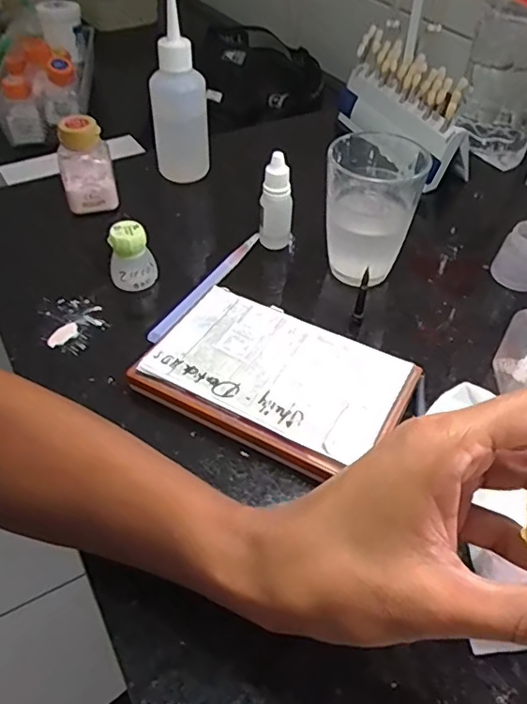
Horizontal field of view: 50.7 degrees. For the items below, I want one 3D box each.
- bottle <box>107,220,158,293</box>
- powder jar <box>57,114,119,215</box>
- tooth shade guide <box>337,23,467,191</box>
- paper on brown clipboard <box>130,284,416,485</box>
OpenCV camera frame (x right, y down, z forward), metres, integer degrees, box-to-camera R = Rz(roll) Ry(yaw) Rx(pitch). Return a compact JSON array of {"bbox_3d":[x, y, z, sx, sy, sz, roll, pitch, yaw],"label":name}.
[{"bbox_3d":[-0.097,-0.069,0.406,0.031,0.046,0.026,-12,48,-12],"label":"bottle"},{"bbox_3d":[-0.149,-0.156,0.465,0.045,0.071,0.034,-12,48,-11],"label":"powder jar"},{"bbox_3d":[0.132,-0.239,0.542,0.051,0.082,0.175,-16,49,-15],"label":"tooth shade guide"},{"bbox_3d":[0.007,0.013,0.335,0.147,0.012,0.094,24,51,21],"label":"paper on brown clipboard"}]

